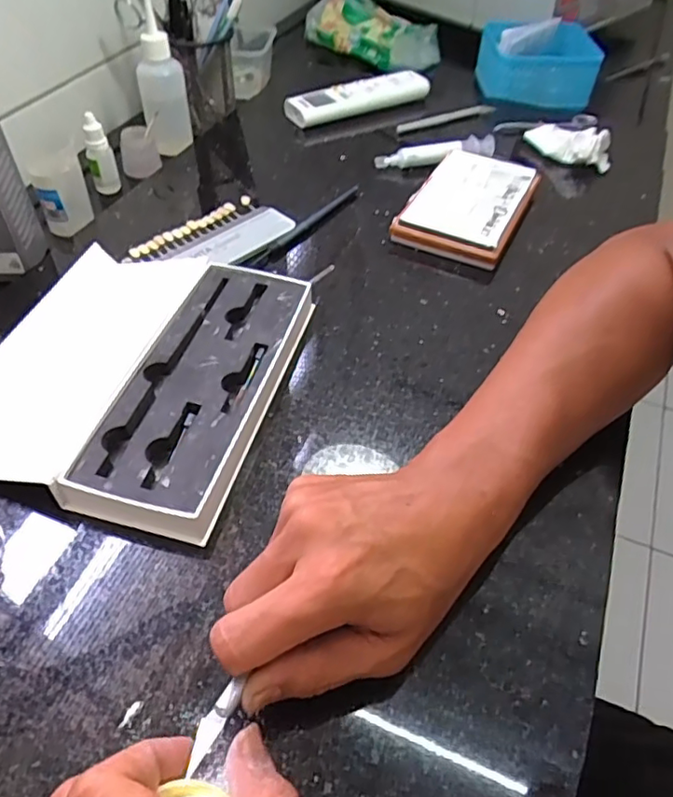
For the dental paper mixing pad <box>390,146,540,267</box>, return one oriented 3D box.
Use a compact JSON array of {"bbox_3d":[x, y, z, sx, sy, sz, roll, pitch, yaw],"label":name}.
[{"bbox_3d":[0.122,-0.180,0.555,0.096,0.027,0.141,22,53,15],"label":"dental paper mixing pad"}]

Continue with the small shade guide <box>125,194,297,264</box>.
[{"bbox_3d":[-0.105,-0.138,0.521,0.066,0.010,0.128,36,57,24],"label":"small shade guide"}]

